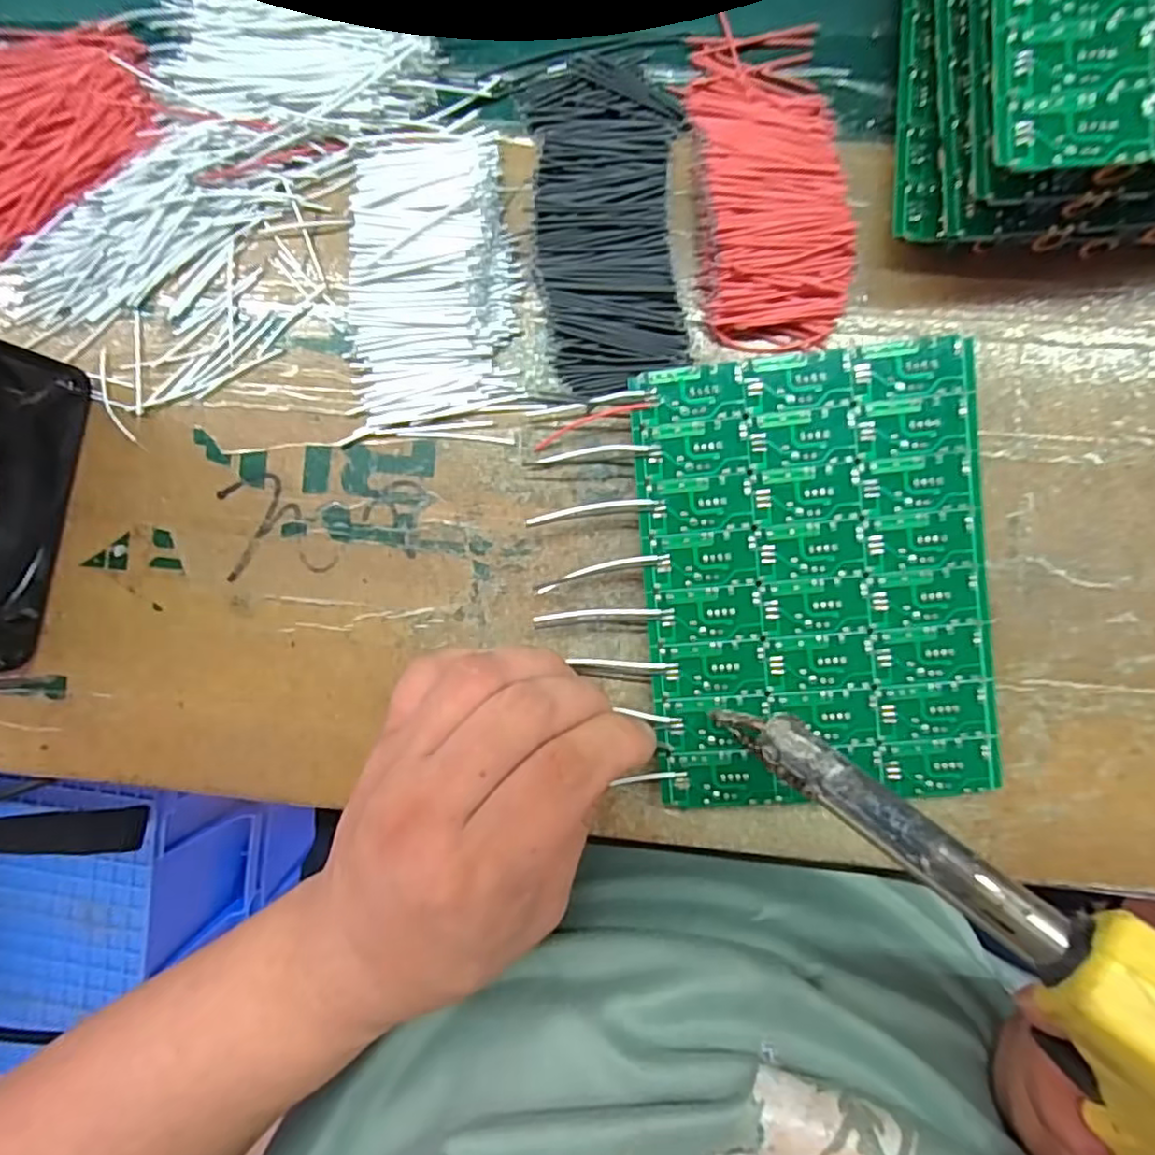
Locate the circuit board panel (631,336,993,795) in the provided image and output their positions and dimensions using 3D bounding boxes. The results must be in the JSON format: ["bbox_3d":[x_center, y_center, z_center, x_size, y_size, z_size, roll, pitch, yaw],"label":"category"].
[{"bbox_3d":[0.082,0.000,0.224,0.113,0.006,0.152,-5,92,4],"label":"circuit board panel"}]

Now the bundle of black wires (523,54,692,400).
[{"bbox_3d":[0.012,-0.130,0.231,0.053,0.013,0.121,-7,92,4],"label":"bundle of black wires"}]

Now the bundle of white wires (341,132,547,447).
[{"bbox_3d":[-0.053,-0.107,0.235,0.063,0.016,0.109,0,93,4],"label":"bundle of white wires"}]

